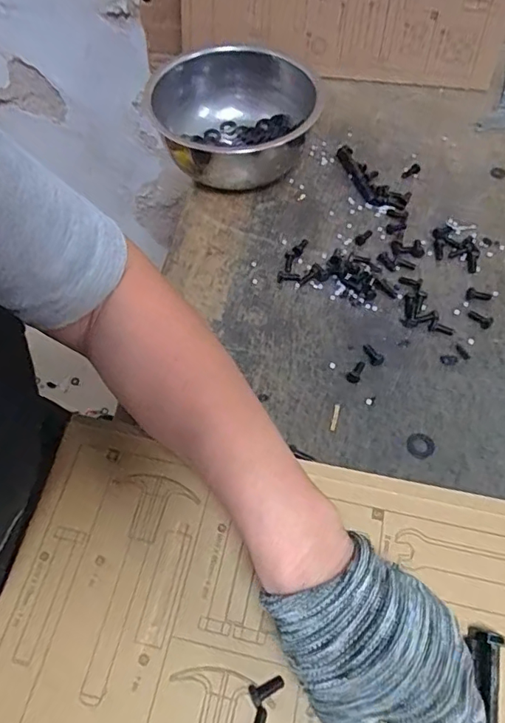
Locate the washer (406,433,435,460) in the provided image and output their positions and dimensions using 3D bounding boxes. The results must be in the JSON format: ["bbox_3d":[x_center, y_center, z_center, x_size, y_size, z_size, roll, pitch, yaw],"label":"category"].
[{"bbox_3d":[0.123,0.061,0.371,0.019,0.004,0.020,1,58,-1],"label":"washer"}]

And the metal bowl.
[{"bbox_3d":[-0.021,-0.255,0.526,0.148,0.082,0.148,1,58,-1],"label":"metal bowl"}]

